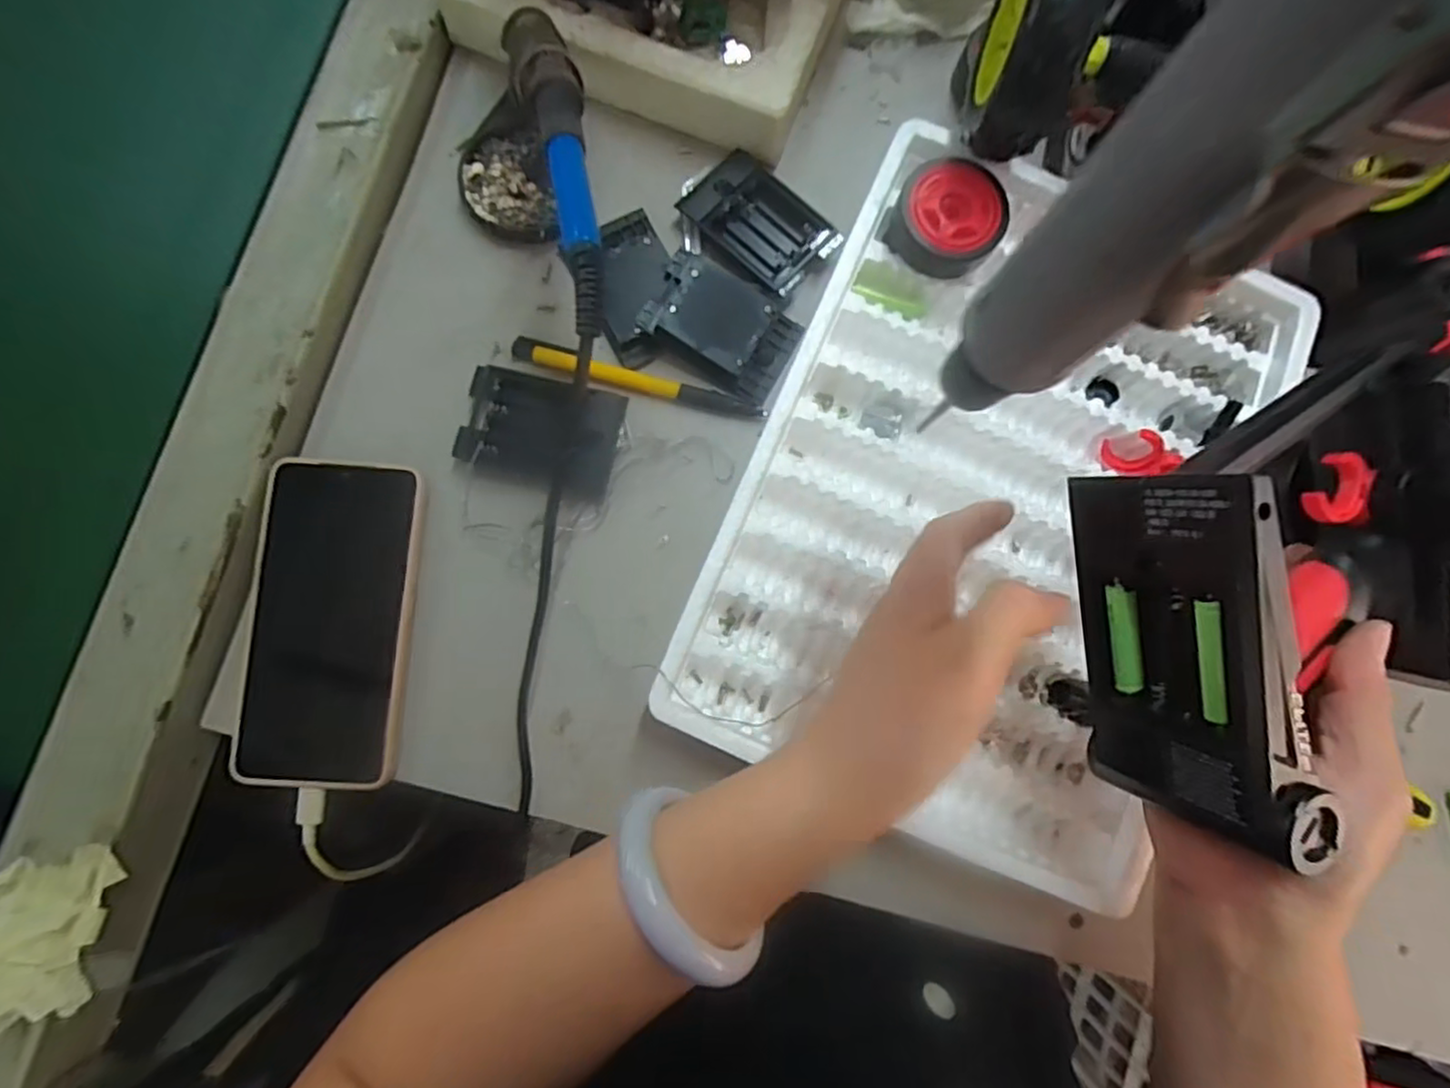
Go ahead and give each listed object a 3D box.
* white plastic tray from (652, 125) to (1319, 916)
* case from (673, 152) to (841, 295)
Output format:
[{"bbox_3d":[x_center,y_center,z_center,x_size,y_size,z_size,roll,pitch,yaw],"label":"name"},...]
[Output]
[{"bbox_3d":[0.141,-0.023,0.354,0.250,0.041,0.342,23,81,0],"label":"white plastic tray"},{"bbox_3d":[0.017,-0.183,0.379,0.086,0.016,0.060,38,82,1],"label":"case"}]

